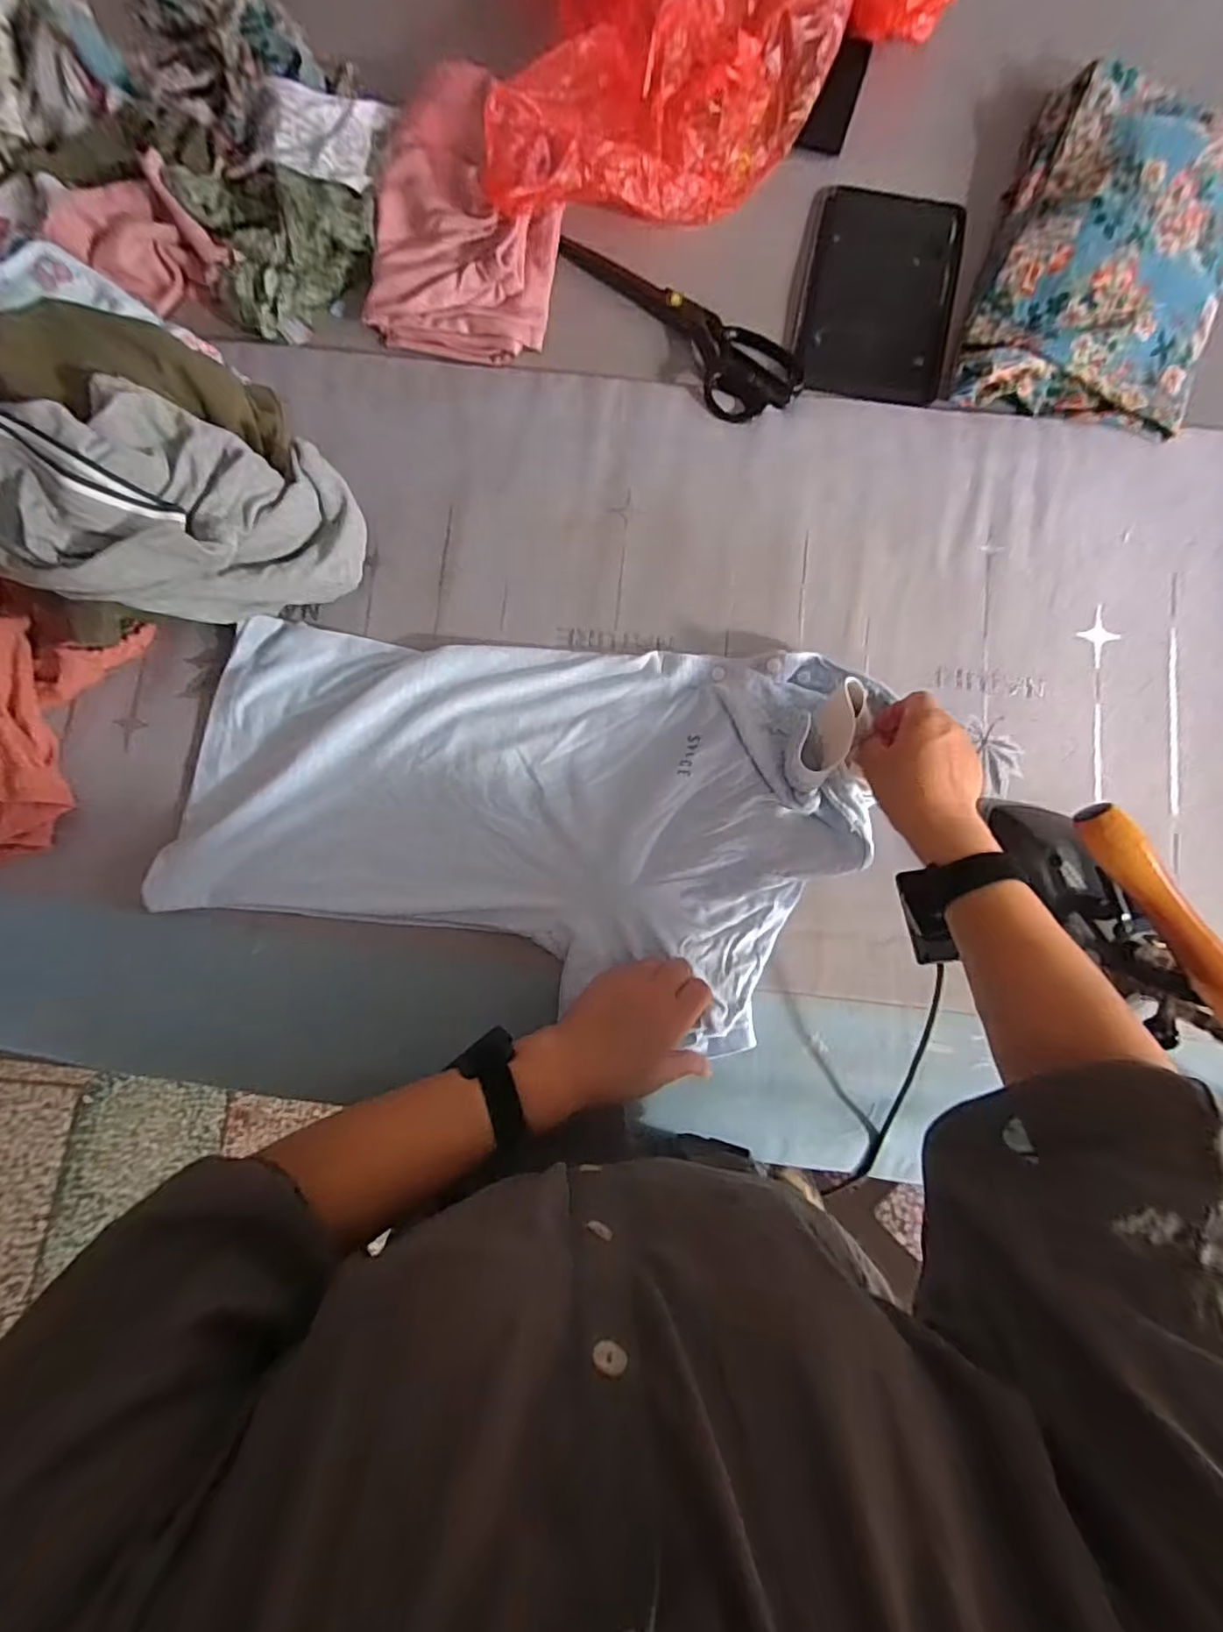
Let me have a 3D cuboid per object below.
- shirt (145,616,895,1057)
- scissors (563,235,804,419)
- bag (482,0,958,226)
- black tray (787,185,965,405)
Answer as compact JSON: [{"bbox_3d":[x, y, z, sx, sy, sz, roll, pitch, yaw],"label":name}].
[{"bbox_3d":[-0.082,-0.020,0.541,0.568,0.029,0.316,14,87,4],"label":"shirt"},{"bbox_3d":[0.070,-0.490,0.604,0.099,0.011,0.272,-42,85,-5],"label":"scissors"},{"bbox_3d":[0.097,-0.775,0.596,0.471,0.105,0.359,-12,83,-2],"label":"bag"},{"bbox_3d":[0.261,-0.519,0.618,0.155,0.010,0.230,12,83,1],"label":"black tray"}]

